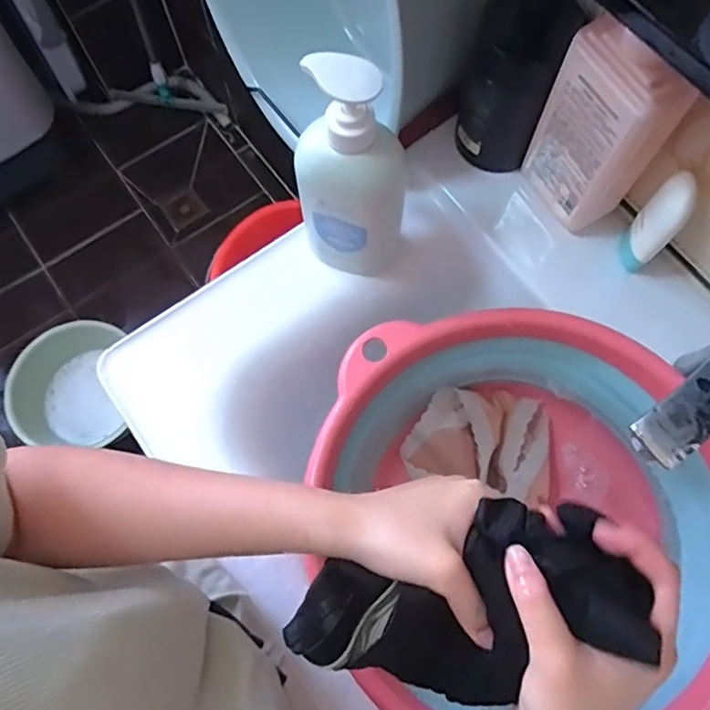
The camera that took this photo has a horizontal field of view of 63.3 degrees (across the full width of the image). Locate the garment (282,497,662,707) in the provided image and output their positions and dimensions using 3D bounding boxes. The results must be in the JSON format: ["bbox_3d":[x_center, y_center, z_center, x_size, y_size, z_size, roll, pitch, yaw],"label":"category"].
[{"bbox_3d":[0.057,0.136,0.302,0.171,0.055,0.092,-20,72,15],"label":"garment"}]

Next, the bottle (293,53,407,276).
[{"bbox_3d":[-0.004,-0.136,0.466,0.088,0.212,0.053,6,72,2],"label":"bottle"}]

